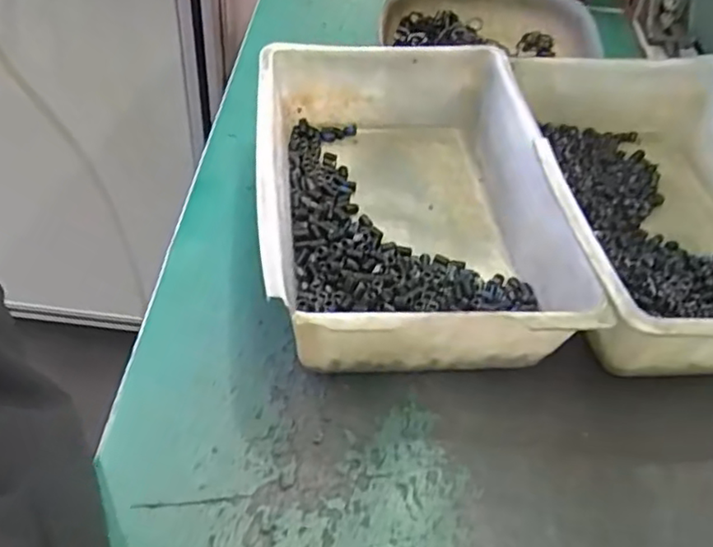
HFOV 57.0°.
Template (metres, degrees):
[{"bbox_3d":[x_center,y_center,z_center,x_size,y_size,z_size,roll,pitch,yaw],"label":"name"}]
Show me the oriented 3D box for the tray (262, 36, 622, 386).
[{"bbox_3d":[0.023,-0.037,0.332,0.138,0.055,0.201,-2,48,-6],"label":"tray"}]

